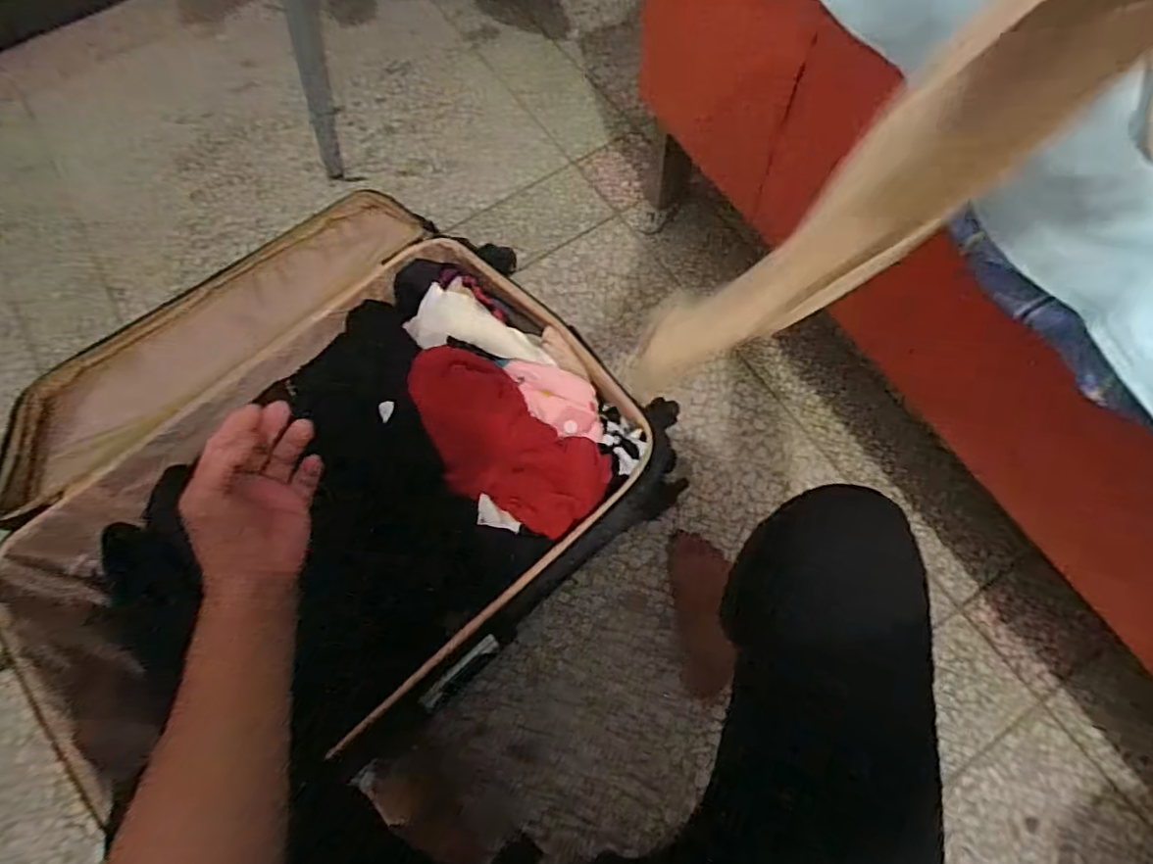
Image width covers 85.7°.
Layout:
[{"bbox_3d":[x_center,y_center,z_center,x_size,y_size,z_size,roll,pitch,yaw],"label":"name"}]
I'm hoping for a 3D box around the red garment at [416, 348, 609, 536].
[{"bbox_3d":[-0.090,0.013,0.736,0.263,0.074,0.129,37,71,15],"label":"red garment"}]

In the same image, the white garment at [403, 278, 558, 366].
[{"bbox_3d":[-0.124,-0.121,0.772,0.188,0.066,0.064,29,69,12],"label":"white garment"}]

